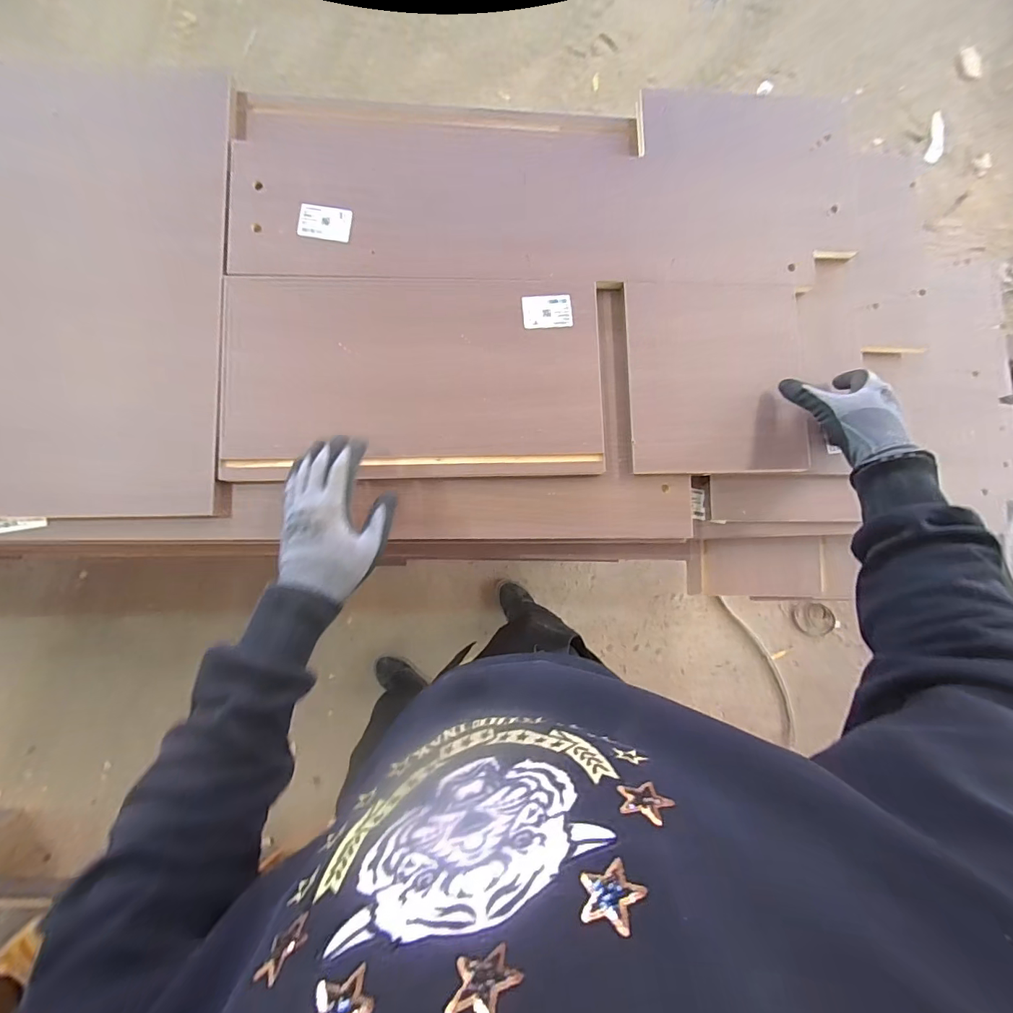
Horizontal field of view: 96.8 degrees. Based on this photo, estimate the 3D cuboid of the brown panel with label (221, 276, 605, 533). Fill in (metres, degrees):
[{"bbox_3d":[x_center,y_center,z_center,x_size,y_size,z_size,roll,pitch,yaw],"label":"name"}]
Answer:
[{"bbox_3d":[-0.105,-0.154,0.539,0.439,0.019,0.249,-4,84,-5],"label":"brown panel with label"}]

